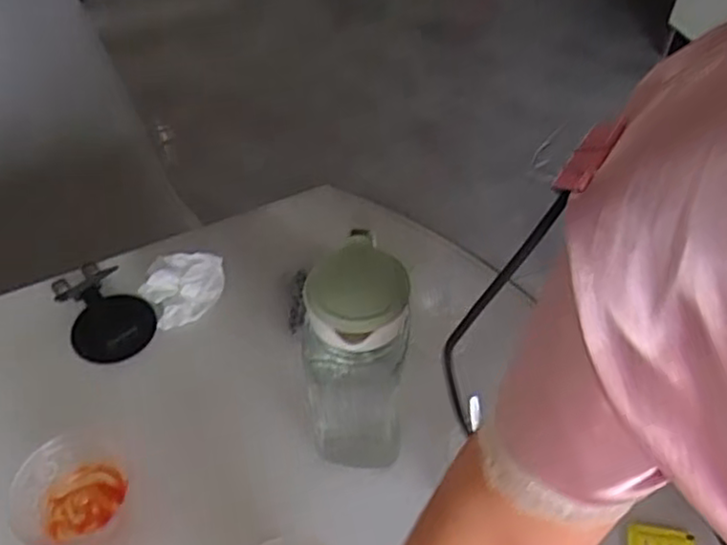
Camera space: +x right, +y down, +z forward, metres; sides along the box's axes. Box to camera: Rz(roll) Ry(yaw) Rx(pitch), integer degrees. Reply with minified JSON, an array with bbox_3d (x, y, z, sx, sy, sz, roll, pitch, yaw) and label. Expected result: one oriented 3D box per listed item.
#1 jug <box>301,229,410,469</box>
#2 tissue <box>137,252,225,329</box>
[{"bbox_3d":[-0.001,0.078,0.623,0.096,0.253,0.118,-10,52,-9],"label":"jug"},{"bbox_3d":[-0.203,0.019,0.792,0.085,0.034,0.079,2,51,1],"label":"tissue"}]

